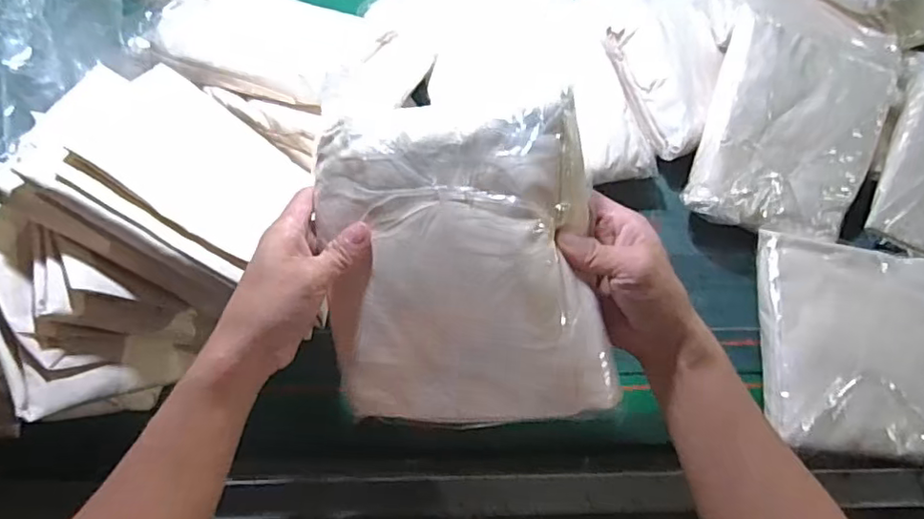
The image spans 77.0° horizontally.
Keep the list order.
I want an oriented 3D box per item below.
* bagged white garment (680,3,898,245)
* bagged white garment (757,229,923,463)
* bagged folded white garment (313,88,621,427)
[{"bbox_3d":[0.375,-0.152,0.645,0.199,0.043,0.277,19,86,-10],"label":"bagged white garment"},{"bbox_3d":[0.406,0.085,0.584,0.188,0.033,0.217,9,70,0],"label":"bagged white garment"},{"bbox_3d":[-0.004,0.008,0.409,0.191,0.028,0.226,-9,102,12],"label":"bagged folded white garment"}]

